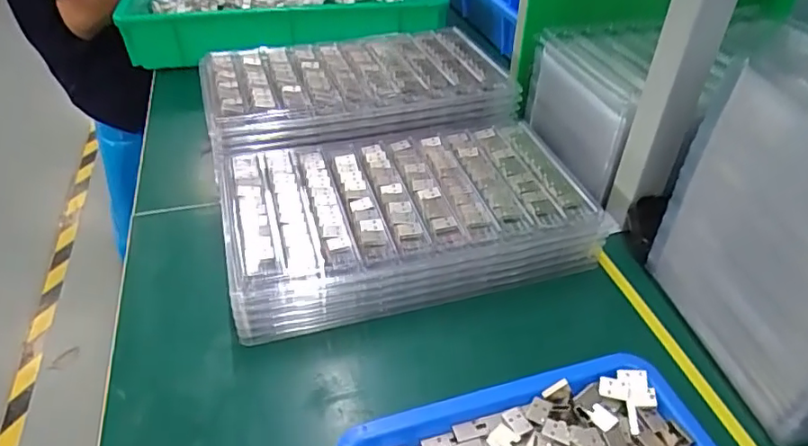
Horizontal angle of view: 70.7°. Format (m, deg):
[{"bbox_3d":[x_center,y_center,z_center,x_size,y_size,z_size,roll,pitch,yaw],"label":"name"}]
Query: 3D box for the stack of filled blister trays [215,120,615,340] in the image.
[{"bbox_3d":[-0.004,-0.012,0.490,0.287,0.059,0.175,-11,42,-14],"label":"stack of filled blister trays"}]

